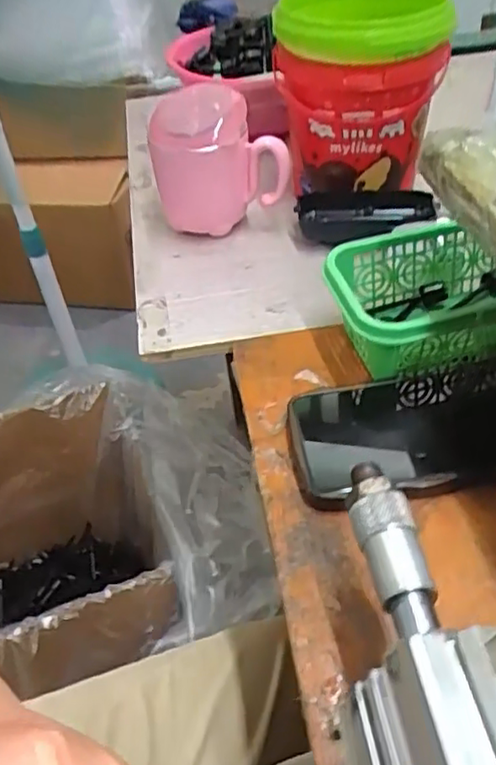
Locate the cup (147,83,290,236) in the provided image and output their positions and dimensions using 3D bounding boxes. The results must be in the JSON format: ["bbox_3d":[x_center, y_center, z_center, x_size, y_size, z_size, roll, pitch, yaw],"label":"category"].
[{"bbox_3d":[-0.025,-0.183,0.529,0.104,0.106,0.067,-12,44,-5],"label":"cup"}]

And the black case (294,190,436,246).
[{"bbox_3d":[0.096,-0.142,0.530,0.106,0.025,0.038,-6,44,0],"label":"black case"}]

